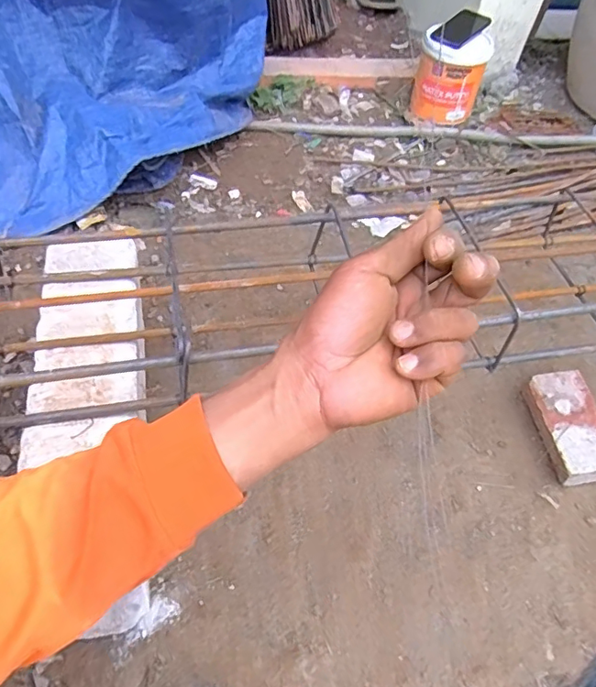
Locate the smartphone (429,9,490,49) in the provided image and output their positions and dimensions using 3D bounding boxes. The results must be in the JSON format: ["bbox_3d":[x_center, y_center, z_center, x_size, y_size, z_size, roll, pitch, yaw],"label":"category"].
[{"bbox_3d":[0.377,-0.731,1.208,0.074,0.012,0.165,41,67,8],"label":"smartphone"}]

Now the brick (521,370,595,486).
[{"bbox_3d":[0.388,0.118,0.744,0.077,0.046,0.154,-2,54,-7],"label":"brick"}]

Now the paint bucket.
[{"bbox_3d":[0.360,-0.638,1.238,0.151,0.156,0.151,4,52,-5],"label":"paint bucket"}]

